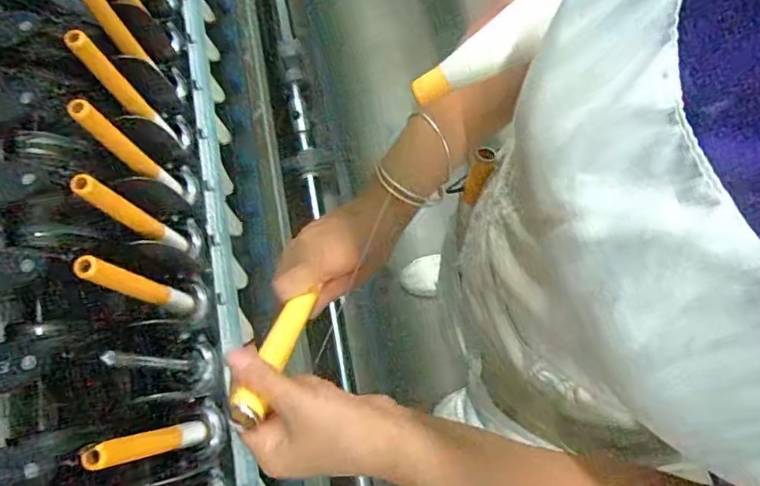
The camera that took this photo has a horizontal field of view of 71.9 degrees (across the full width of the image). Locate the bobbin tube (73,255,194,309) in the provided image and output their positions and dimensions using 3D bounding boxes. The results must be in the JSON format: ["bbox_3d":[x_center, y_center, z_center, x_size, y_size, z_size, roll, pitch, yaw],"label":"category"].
[{"bbox_3d":[-0.222,0.042,0.493,0.017,0.187,0.022,23,76,8],"label":"bobbin tube"}]

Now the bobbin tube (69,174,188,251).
[{"bbox_3d":[-0.234,-0.022,0.512,0.019,0.190,0.019,33,78,10],"label":"bobbin tube"}]

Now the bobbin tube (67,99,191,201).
[{"bbox_3d":[-0.249,-0.085,0.539,0.021,0.211,0.018,-43,77,-10],"label":"bobbin tube"}]

